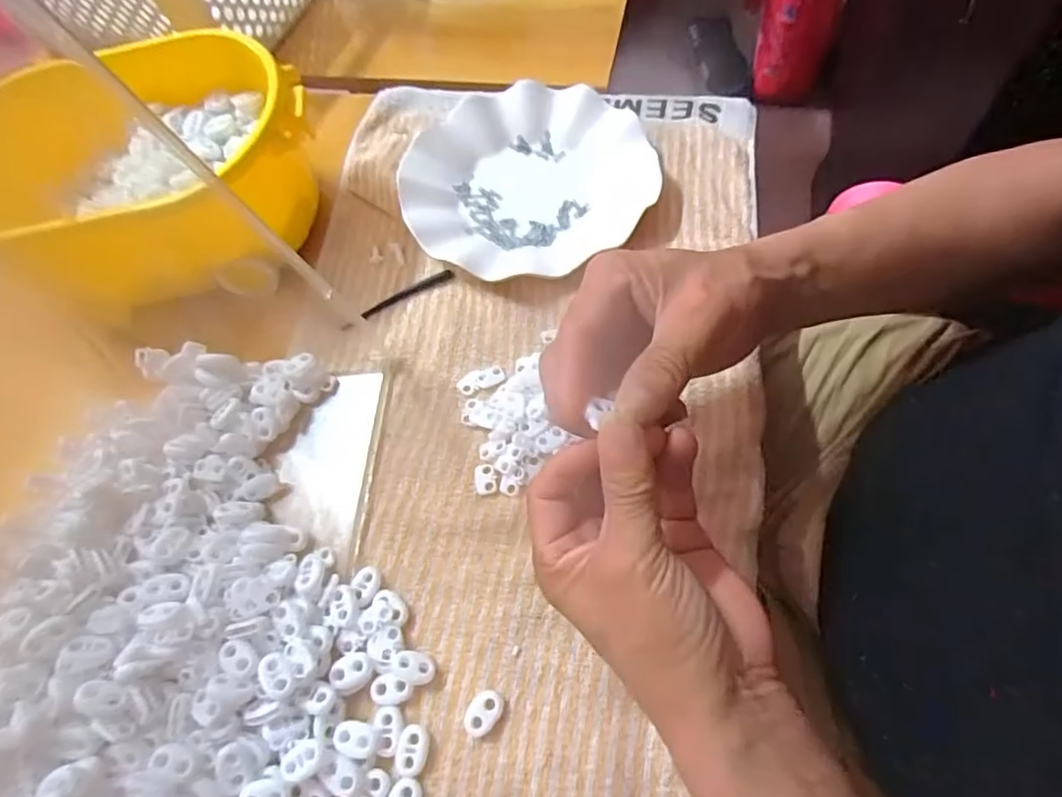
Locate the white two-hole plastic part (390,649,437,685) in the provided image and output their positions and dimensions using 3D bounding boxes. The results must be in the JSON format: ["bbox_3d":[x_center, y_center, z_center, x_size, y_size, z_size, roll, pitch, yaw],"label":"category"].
[{"bbox_3d":[-0.062,0.140,0.302,0.023,0.005,0.015,13,67,13],"label":"white two-hole plastic part"}]

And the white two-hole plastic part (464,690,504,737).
[{"bbox_3d":[-0.024,0.158,0.293,0.016,0.007,0.022,29,71,19],"label":"white two-hole plastic part"}]

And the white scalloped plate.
[{"bbox_3d":[-0.004,-0.168,0.440,0.182,0.025,0.164,-16,63,-1],"label":"white scalloped plate"}]

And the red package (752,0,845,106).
[{"bbox_3d":[0.507,-0.732,1.107,0.141,0.227,0.237,10,66,12],"label":"red package"}]

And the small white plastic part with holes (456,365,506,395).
[{"bbox_3d":[-0.032,-0.013,0.377,0.031,0.004,0.015,-18,63,-2],"label":"small white plastic part with holes"}]

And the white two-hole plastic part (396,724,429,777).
[{"bbox_3d":[-0.060,0.175,0.289,0.015,0.004,0.022,5,65,9],"label":"white two-hole plastic part"}]

